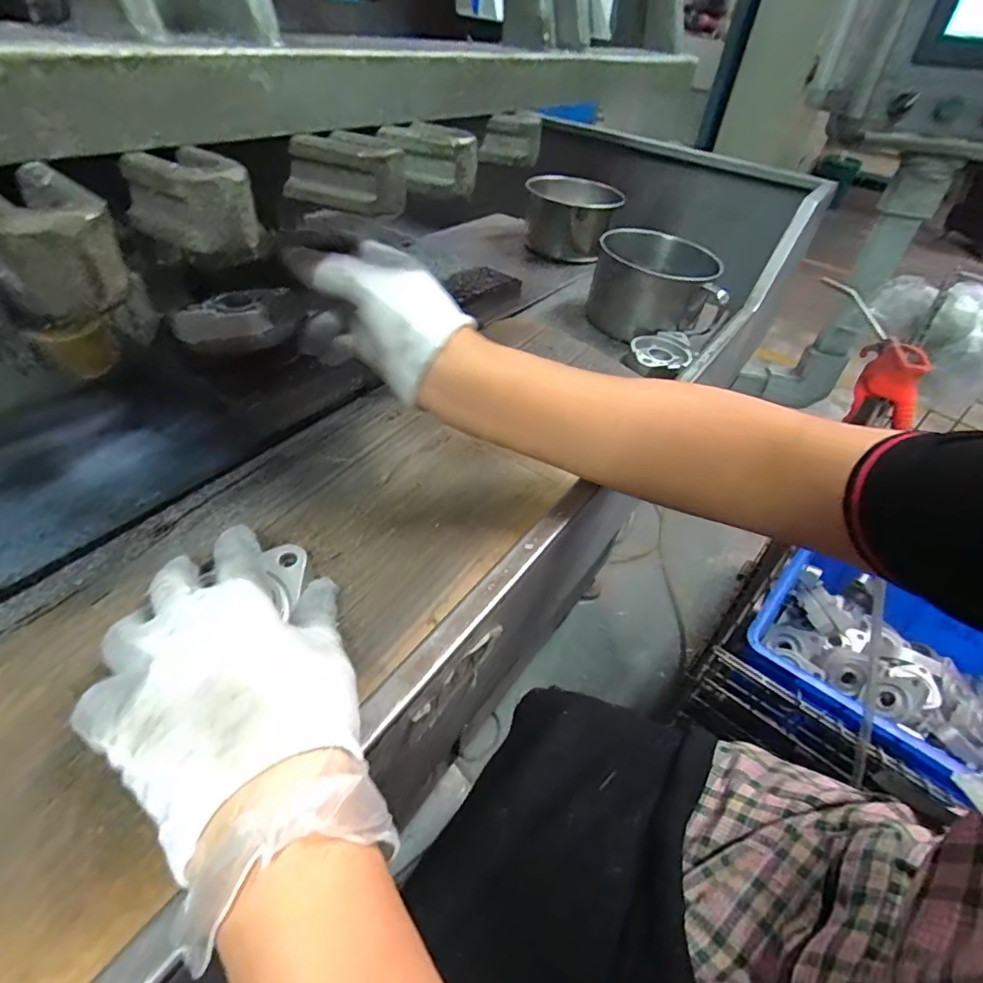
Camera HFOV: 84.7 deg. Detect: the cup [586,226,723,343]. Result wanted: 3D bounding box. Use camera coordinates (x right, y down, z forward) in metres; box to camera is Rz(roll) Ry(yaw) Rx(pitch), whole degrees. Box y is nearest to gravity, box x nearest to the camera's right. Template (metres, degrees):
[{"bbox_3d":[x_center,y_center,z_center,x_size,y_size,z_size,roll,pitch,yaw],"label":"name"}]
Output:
[{"bbox_3d":[0.188,-0.241,0.630,0.130,0.081,0.133,14,43,10],"label":"cup"}]

